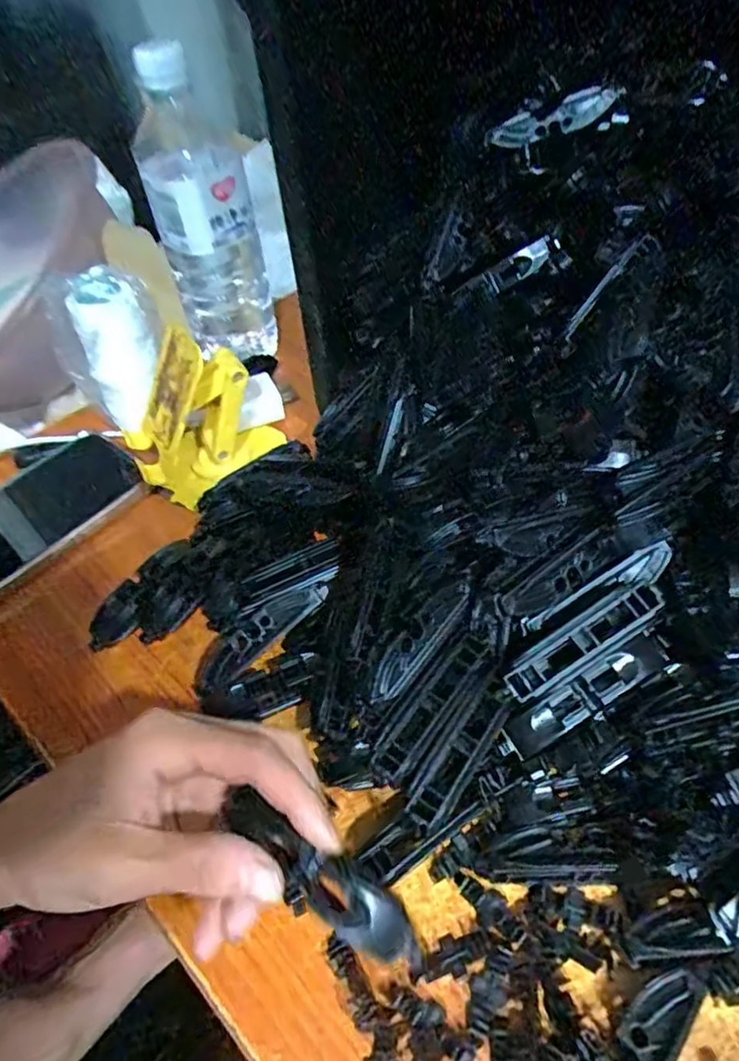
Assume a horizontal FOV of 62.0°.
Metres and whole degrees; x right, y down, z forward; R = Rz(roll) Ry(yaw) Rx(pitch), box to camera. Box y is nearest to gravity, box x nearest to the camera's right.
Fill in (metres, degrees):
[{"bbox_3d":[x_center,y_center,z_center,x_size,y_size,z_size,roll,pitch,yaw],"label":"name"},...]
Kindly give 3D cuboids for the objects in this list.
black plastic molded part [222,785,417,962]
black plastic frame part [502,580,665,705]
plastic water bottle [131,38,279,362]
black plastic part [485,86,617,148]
[{"bbox_3d":[-0.018,0.118,0.208,0.074,0.010,0.021,36,60,13],"label":"black plastic molded part"},{"bbox_3d":[0.092,0.048,0.265,0.075,0.012,0.020,-34,53,0],"label":"black plastic frame part"},{"bbox_3d":[-0.120,-0.225,0.454,0.069,0.200,0.078,-18,50,-10],"label":"plastic water bottle"},{"bbox_3d":[0.110,-0.252,0.378,0.076,0.018,0.009,-15,48,9],"label":"black plastic part"}]

